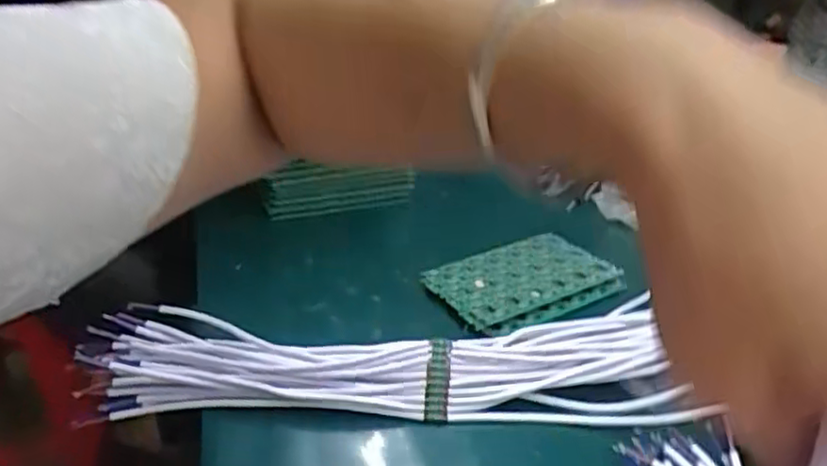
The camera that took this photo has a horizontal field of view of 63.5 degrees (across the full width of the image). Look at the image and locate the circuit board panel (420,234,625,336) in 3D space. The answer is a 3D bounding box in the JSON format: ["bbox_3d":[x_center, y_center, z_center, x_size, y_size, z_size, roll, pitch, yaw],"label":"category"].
[{"bbox_3d":[0.131,0.053,0.767,0.224,0.015,0.138,-14,32,-32],"label":"circuit board panel"}]

